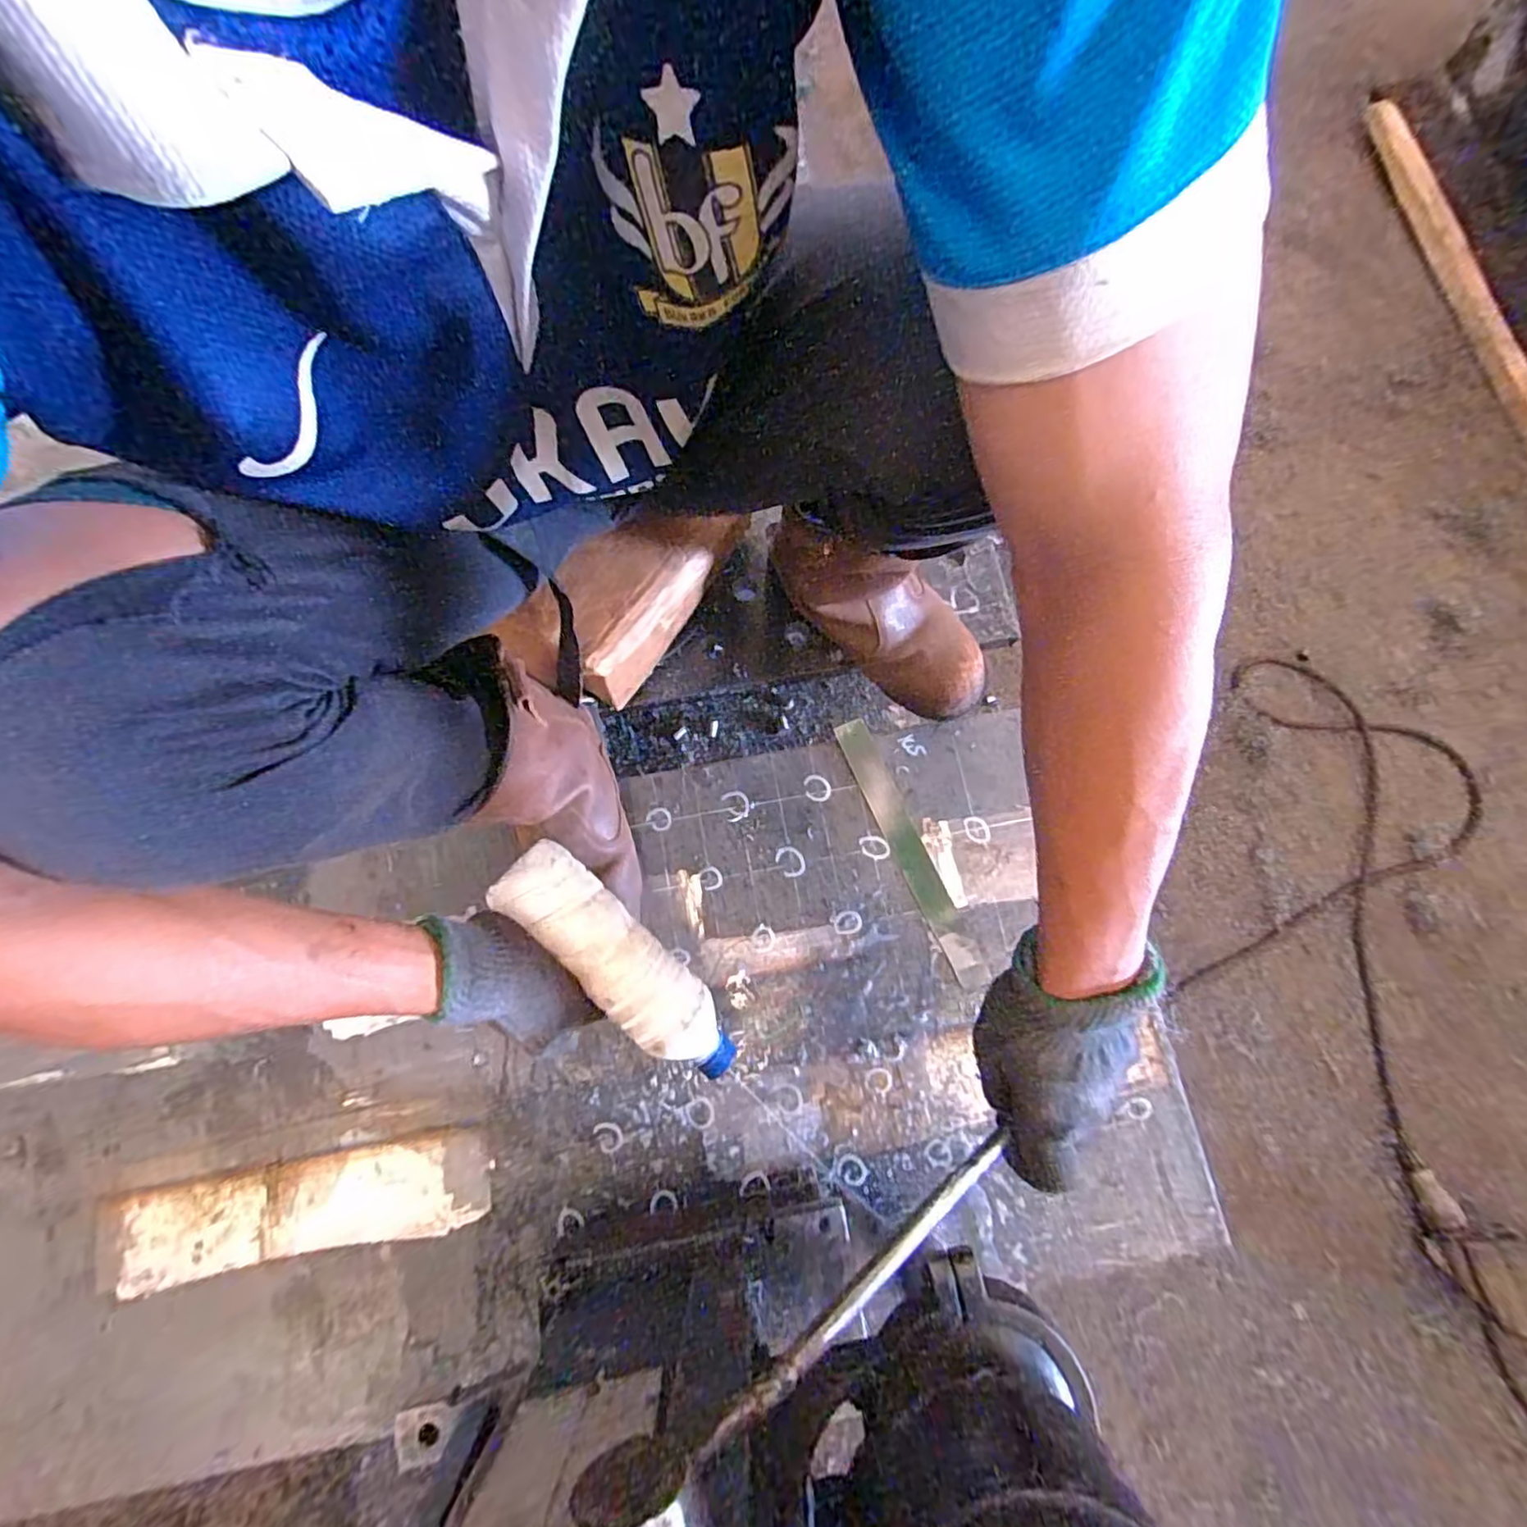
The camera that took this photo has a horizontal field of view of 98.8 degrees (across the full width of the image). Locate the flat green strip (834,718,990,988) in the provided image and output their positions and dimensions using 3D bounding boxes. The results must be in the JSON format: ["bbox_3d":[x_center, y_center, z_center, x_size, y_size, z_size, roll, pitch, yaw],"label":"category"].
[{"bbox_3d":[0.139,0.082,0.633,0.032,0.006,0.270,-23,79,-5],"label":"flat green strip"}]

